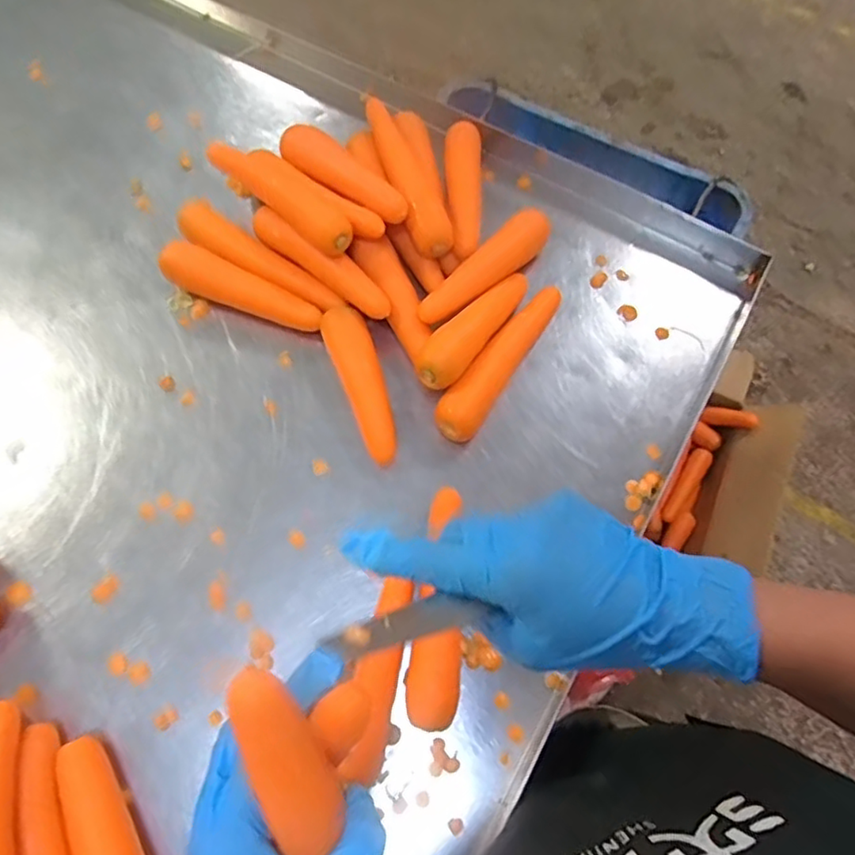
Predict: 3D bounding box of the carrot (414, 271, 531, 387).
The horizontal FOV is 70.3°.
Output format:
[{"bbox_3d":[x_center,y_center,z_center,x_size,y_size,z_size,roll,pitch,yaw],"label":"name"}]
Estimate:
[{"bbox_3d":[0.050,-0.095,0.579,0.042,0.042,0.163,37,58,12],"label":"carrot"}]

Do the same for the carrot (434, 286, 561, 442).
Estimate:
[{"bbox_3d":[0.073,-0.064,0.576,0.040,0.043,0.189,35,72,11],"label":"carrot"}]

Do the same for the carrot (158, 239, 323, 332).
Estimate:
[{"bbox_3d":[-0.185,-0.136,0.607,0.174,0.031,0.041,25,70,8],"label":"carrot"}]

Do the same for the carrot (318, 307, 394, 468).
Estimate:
[{"bbox_3d":[-0.063,-0.041,0.576,0.041,0.028,0.157,-17,70,-8],"label":"carrot"}]

